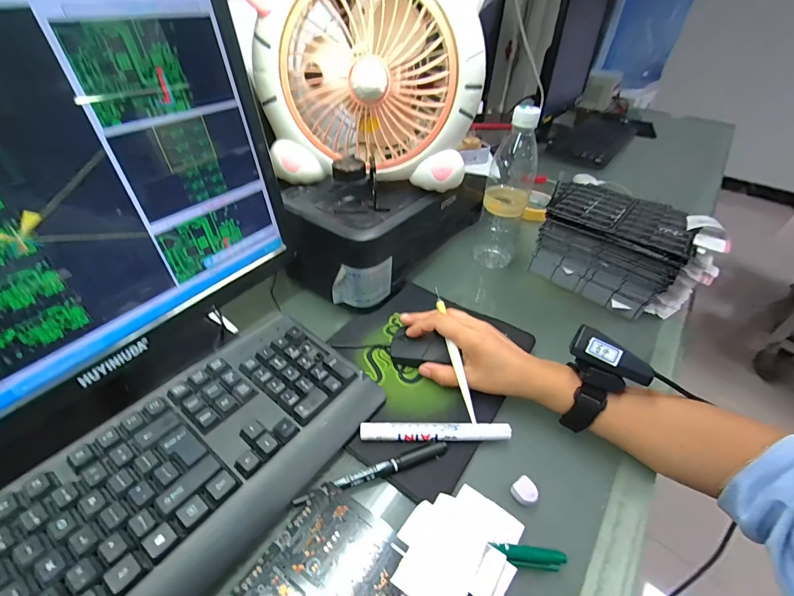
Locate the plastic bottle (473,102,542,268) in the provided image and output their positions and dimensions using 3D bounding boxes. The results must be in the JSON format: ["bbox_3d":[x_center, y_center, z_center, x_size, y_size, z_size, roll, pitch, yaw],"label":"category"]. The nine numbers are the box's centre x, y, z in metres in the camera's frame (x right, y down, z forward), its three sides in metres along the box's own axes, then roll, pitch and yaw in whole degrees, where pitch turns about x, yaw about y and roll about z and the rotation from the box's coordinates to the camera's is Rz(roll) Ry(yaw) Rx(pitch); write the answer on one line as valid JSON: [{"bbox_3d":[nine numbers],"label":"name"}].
[{"bbox_3d":[0.162,-0.149,0.541,0.060,0.234,0.057,16,41,14],"label":"plastic bottle"}]

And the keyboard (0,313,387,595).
[{"bbox_3d":[-0.198,0.166,0.272,0.163,0.038,0.428,27,45,25],"label":"keyboard"}]

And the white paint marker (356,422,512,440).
[{"bbox_3d":[0.037,0.128,0.355,0.142,0.011,0.014,2,40,-2],"label":"white paint marker"}]

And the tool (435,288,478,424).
[{"bbox_3d":[0.060,0.055,0.392,0.008,0.006,0.151,-7,63,-13],"label":"tool"}]

